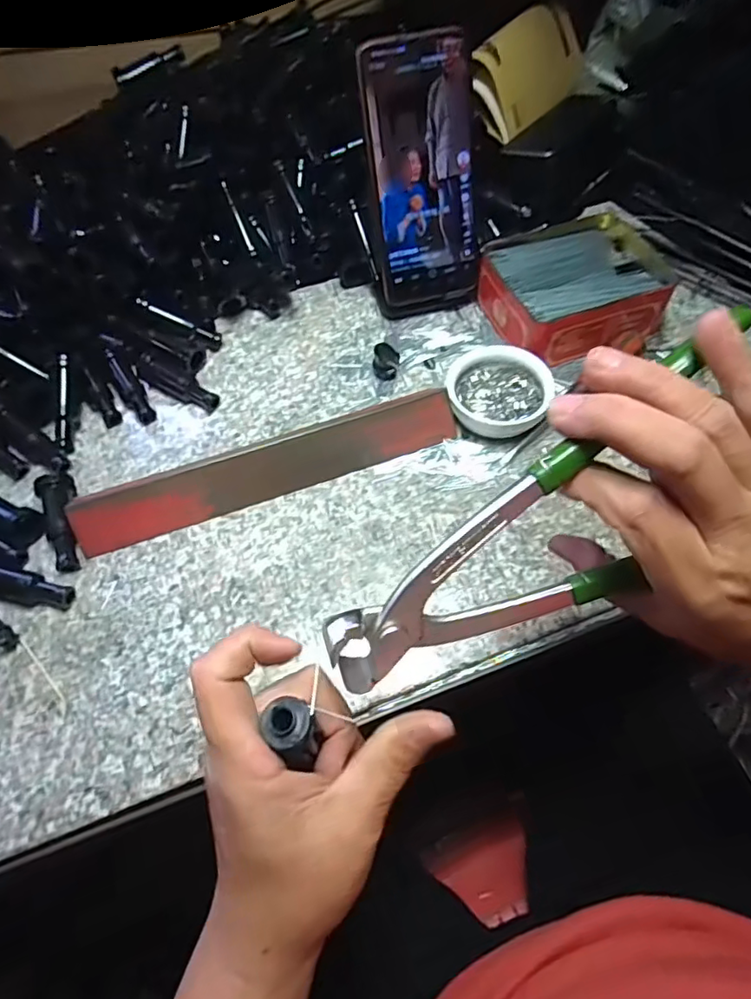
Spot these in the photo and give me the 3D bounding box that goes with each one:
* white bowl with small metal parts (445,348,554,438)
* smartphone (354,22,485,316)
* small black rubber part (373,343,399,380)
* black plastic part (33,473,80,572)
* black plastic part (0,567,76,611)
[{"bbox_3d":[0.087,-0.078,0.407,0.069,0.019,0.068,-2,58,3],"label":"white bowl with small metal parts"},{"bbox_3d":[0.036,-0.228,0.415,0.080,0.172,0.006,-13,35,-7],"label":"smartphone"},{"bbox_3d":[0.008,-0.106,0.432,0.017,0.022,0.021,8,59,9],"label":"small black rubber part"},{"bbox_3d":[-0.202,0.015,0.370,0.020,0.019,0.068,-21,59,-9],"label":"black plastic part"},{"bbox_3d":[-0.220,0.049,0.342,0.071,0.017,0.016,8,59,6],"label":"black plastic part"}]

